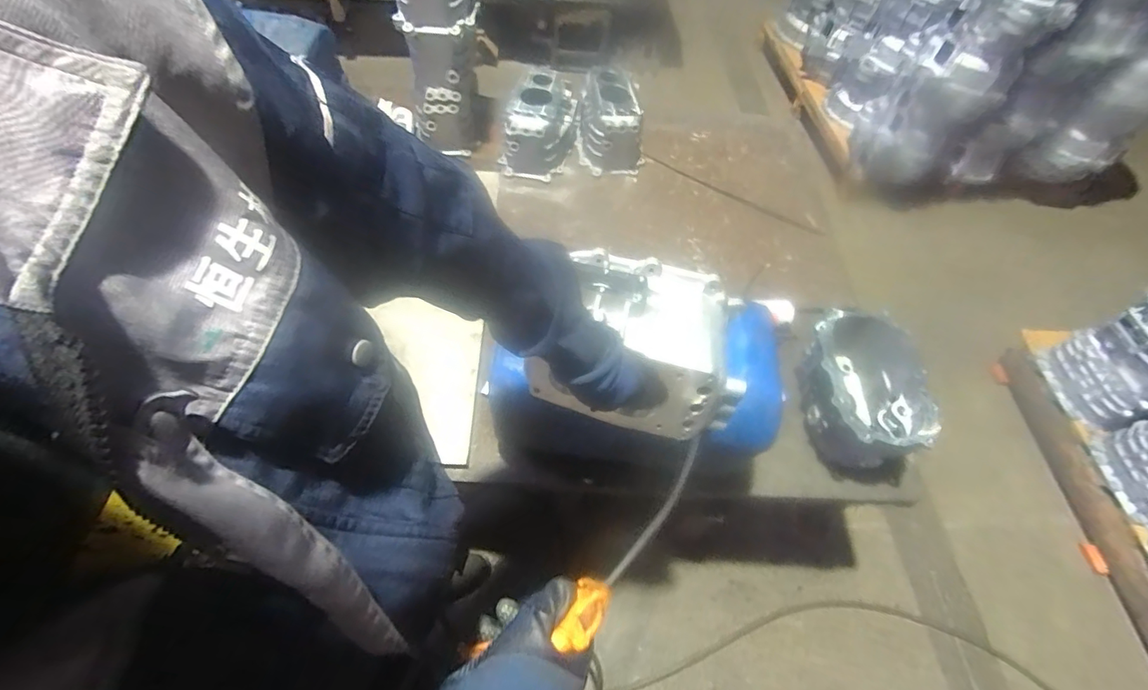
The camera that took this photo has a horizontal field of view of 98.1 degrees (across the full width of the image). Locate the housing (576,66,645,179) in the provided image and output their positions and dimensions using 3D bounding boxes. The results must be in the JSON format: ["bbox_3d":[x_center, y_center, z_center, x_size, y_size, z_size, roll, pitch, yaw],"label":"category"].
[{"bbox_3d":[0.105,-0.607,1.361,0.188,0.168,0.232,7,58,0],"label":"housing"}]

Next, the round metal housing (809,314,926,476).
[{"bbox_3d":[0.553,0.078,0.973,0.186,0.178,0.286,8,58,0],"label":"round metal housing"}]

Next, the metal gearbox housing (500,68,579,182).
[{"bbox_3d":[-0.083,-0.559,1.304,0.141,0.167,0.279,15,58,5],"label":"metal gearbox housing"}]

